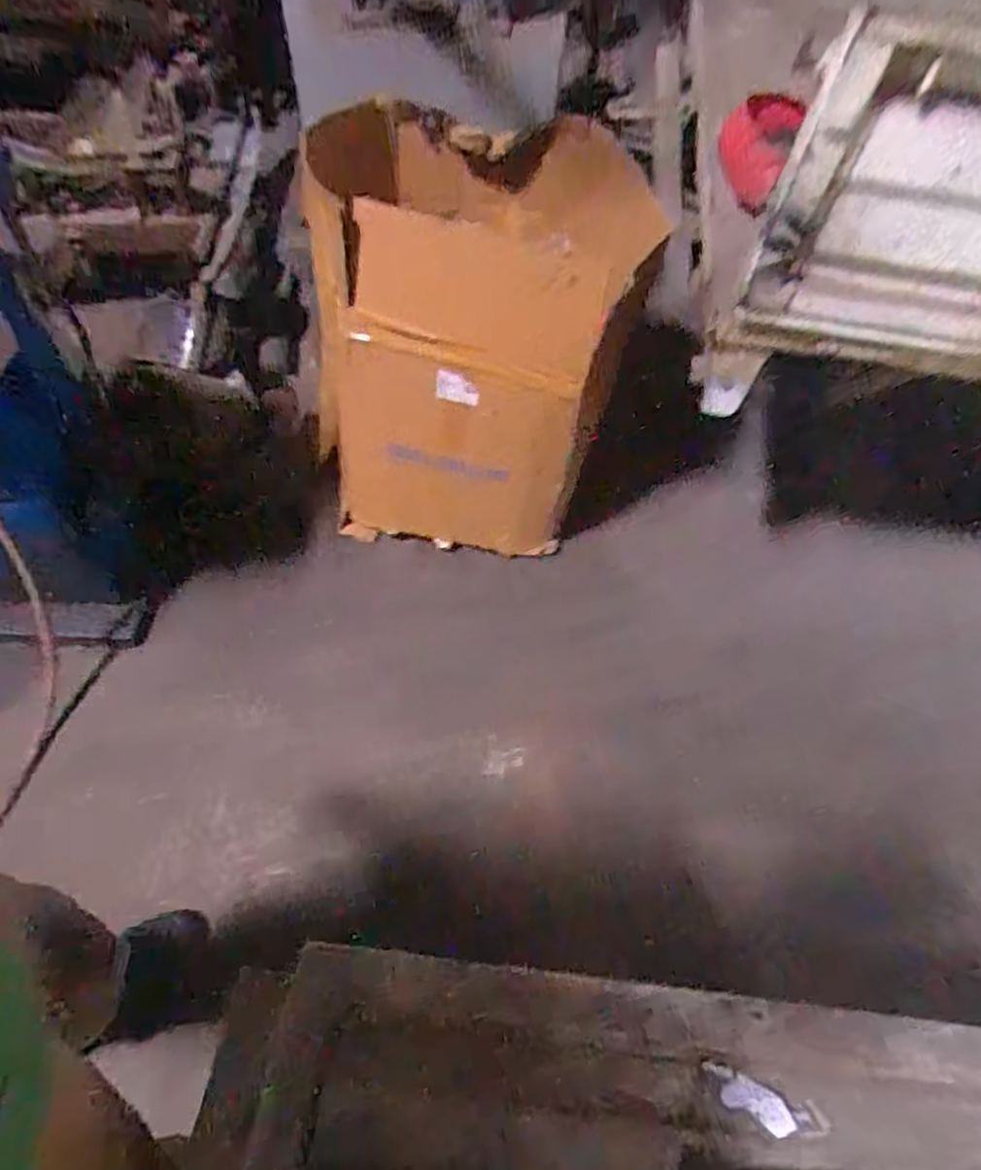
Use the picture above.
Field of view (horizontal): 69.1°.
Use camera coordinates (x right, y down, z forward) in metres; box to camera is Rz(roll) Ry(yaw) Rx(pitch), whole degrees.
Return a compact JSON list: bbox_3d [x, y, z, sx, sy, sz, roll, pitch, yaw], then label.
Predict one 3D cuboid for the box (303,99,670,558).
[{"bbox_3d":[-0.025,-0.608,1.740,0.732,0.779,0.752,5,54,2],"label":"box"}]

